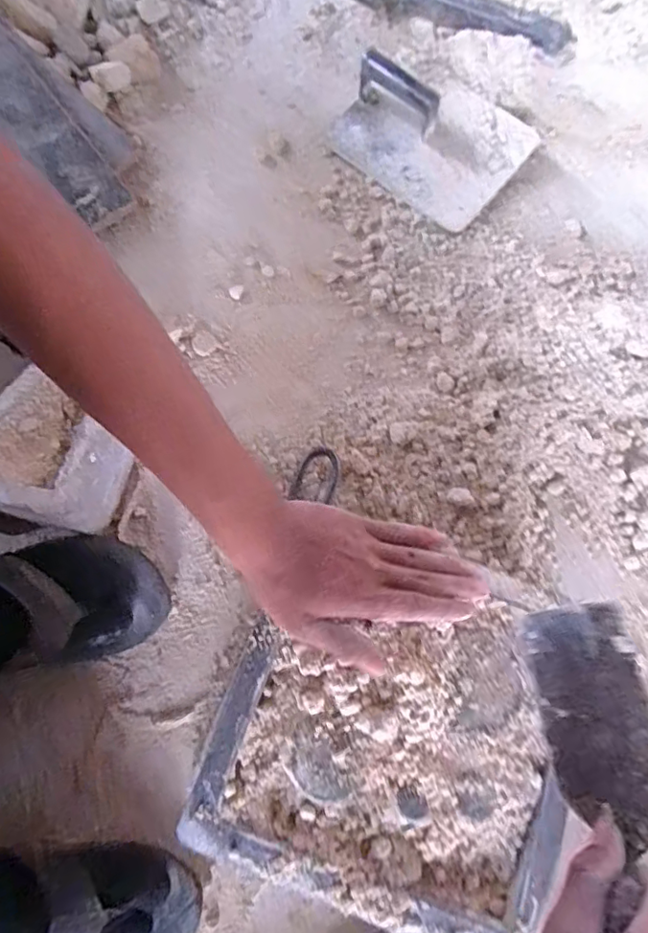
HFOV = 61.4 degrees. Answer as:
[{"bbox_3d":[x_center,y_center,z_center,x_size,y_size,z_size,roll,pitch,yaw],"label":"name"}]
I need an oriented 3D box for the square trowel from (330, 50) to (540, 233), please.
[{"bbox_3d":[0.127,-0.395,0.631,0.207,0.065,0.167,37,77,8],"label":"square trowel"}]

